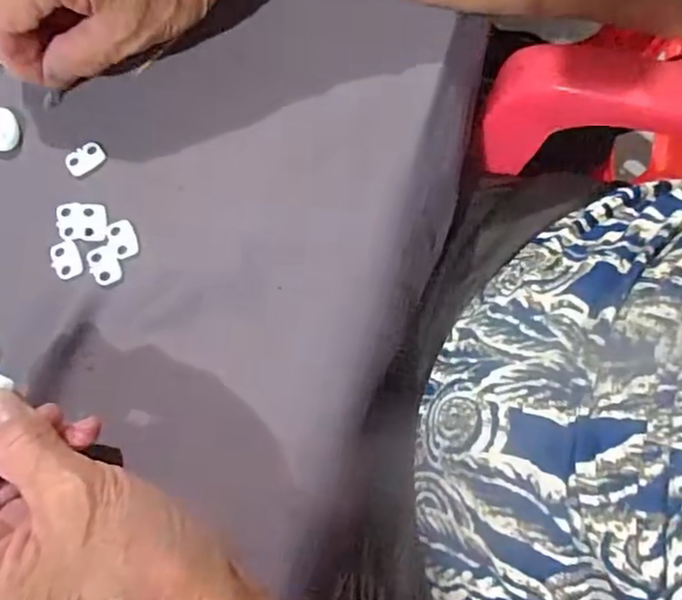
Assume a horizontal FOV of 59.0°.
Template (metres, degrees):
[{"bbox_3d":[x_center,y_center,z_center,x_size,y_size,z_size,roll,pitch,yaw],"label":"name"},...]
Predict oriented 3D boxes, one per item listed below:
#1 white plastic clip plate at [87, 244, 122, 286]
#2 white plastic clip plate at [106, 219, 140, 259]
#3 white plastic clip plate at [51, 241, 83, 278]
[{"bbox_3d":[-0.112,-0.017,0.284,0.013,0.004,0.018,-21,78,-6],"label":"white plastic clip plate"},{"bbox_3d":[-0.105,-0.030,0.288,0.013,0.004,0.020,-20,78,-6],"label":"white plastic clip plate"},{"bbox_3d":[-0.130,-0.020,0.285,0.014,0.004,0.019,-15,78,-5],"label":"white plastic clip plate"}]

